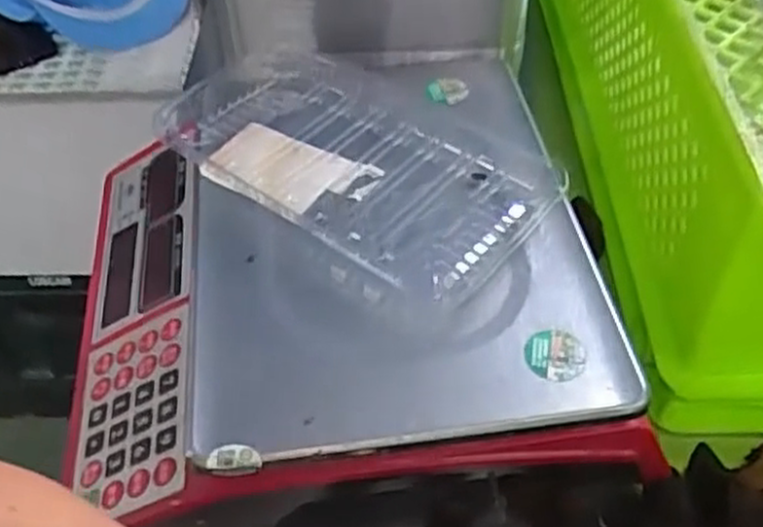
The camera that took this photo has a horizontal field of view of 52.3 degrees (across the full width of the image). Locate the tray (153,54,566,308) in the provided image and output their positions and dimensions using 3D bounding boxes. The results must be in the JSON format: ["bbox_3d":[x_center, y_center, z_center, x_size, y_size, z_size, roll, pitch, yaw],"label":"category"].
[{"bbox_3d":[-0.019,-0.064,0.482,0.242,0.024,0.129,32,57,27],"label":"tray"}]

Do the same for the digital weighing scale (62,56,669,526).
[{"bbox_3d":[-0.036,0.000,0.467,0.304,0.082,0.278,-7,48,-3],"label":"digital weighing scale"}]

